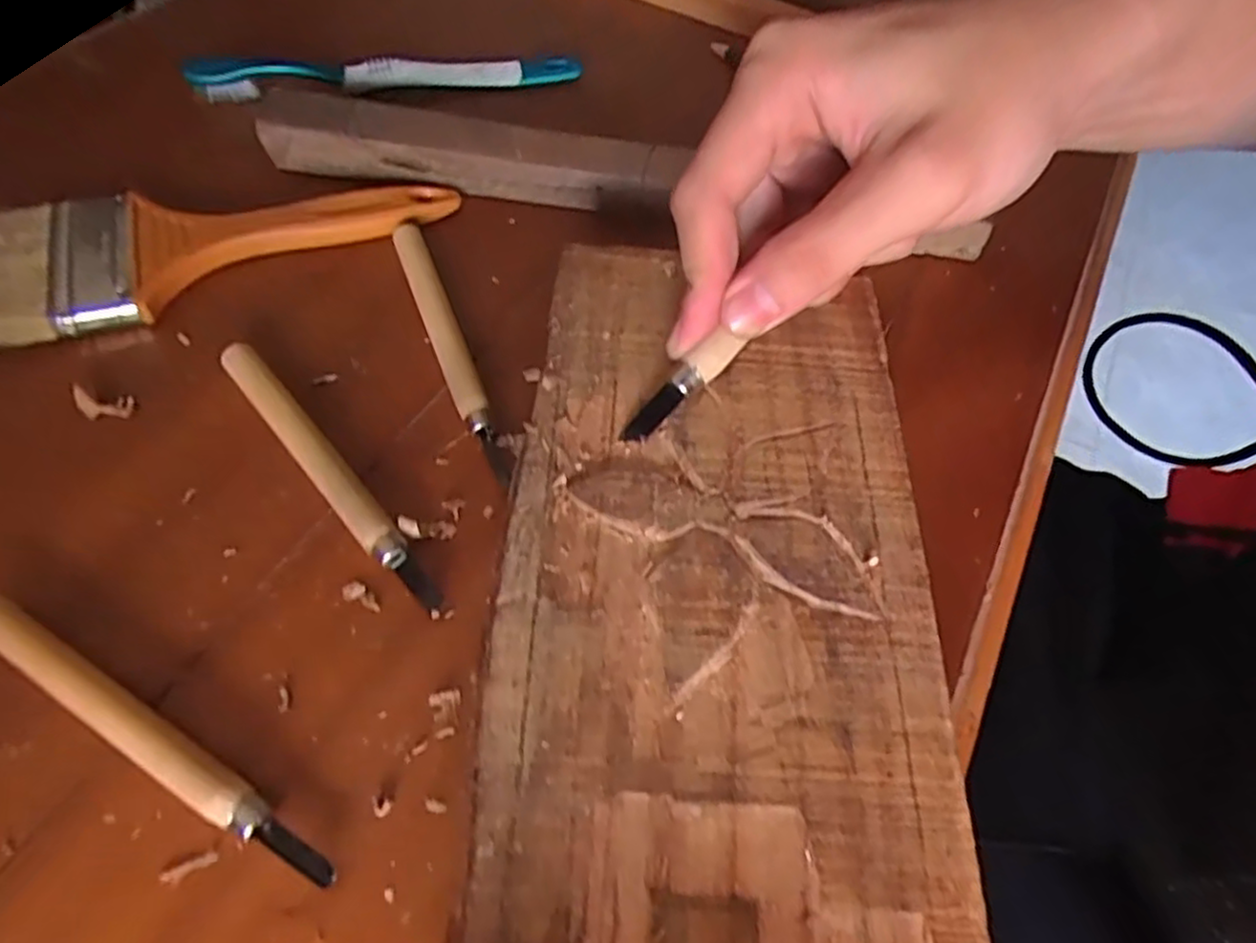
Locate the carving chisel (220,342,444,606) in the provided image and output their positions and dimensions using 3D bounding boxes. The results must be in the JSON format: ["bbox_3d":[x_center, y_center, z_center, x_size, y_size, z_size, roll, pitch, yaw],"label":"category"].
[{"bbox_3d":[-0.100,-0.001,0.235,0.012,0.009,0.122,-37,68,-23],"label":"carving chisel"}]

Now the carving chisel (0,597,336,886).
[{"bbox_3d":[-0.129,0.069,0.187,0.126,0.009,0.010,29,61,13],"label":"carving chisel"}]

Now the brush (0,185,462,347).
[{"bbox_3d":[-0.165,-0.095,0.286,0.185,0.013,0.066,-17,61,-14],"label":"brush"}]

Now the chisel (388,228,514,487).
[{"bbox_3d":[-0.068,-0.050,0.270,0.012,0.013,0.124,-19,62,-15],"label":"chisel"}]

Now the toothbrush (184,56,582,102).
[{"bbox_3d":[-0.121,-0.203,0.362,0.190,0.016,0.014,-8,59,-9],"label":"toothbrush"}]

